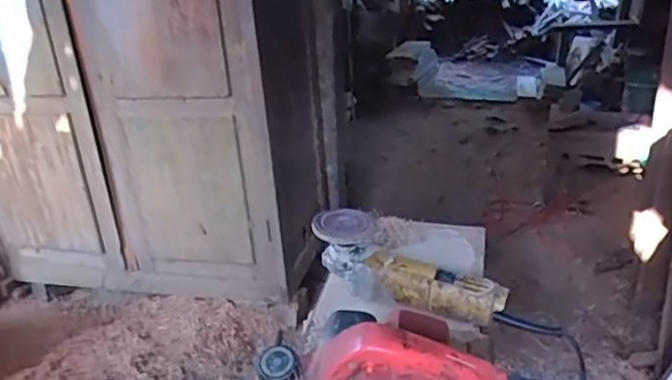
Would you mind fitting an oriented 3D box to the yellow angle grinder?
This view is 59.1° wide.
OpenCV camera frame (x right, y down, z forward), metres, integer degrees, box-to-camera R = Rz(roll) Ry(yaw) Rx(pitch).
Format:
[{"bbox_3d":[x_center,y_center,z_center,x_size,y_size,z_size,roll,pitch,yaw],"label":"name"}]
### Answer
[{"bbox_3d":[0.097,0.114,0.854,0.287,0.082,0.080,25,34,19],"label":"yellow angle grinder"}]

